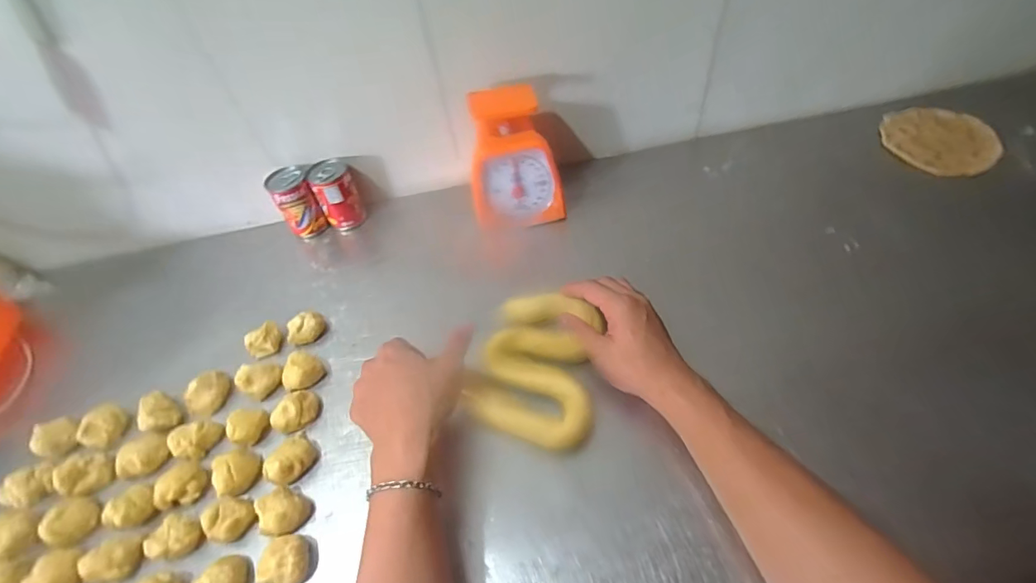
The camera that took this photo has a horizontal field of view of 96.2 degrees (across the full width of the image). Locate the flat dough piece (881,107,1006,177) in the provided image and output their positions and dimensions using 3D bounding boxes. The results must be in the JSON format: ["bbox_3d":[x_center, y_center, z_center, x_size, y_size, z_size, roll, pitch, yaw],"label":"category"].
[{"bbox_3d":[0.590,-0.211,0.648,0.128,0.014,0.135,-7,57,10],"label":"flat dough piece"}]

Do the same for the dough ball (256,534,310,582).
[{"bbox_3d":[-0.203,0.235,0.407,0.038,0.026,0.039,-3,51,4],"label":"dough ball"}]

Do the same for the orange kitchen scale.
[{"bbox_3d":[-0.007,-0.166,0.590,0.111,0.152,0.087,-14,51,-4],"label":"orange kitchen scale"}]

